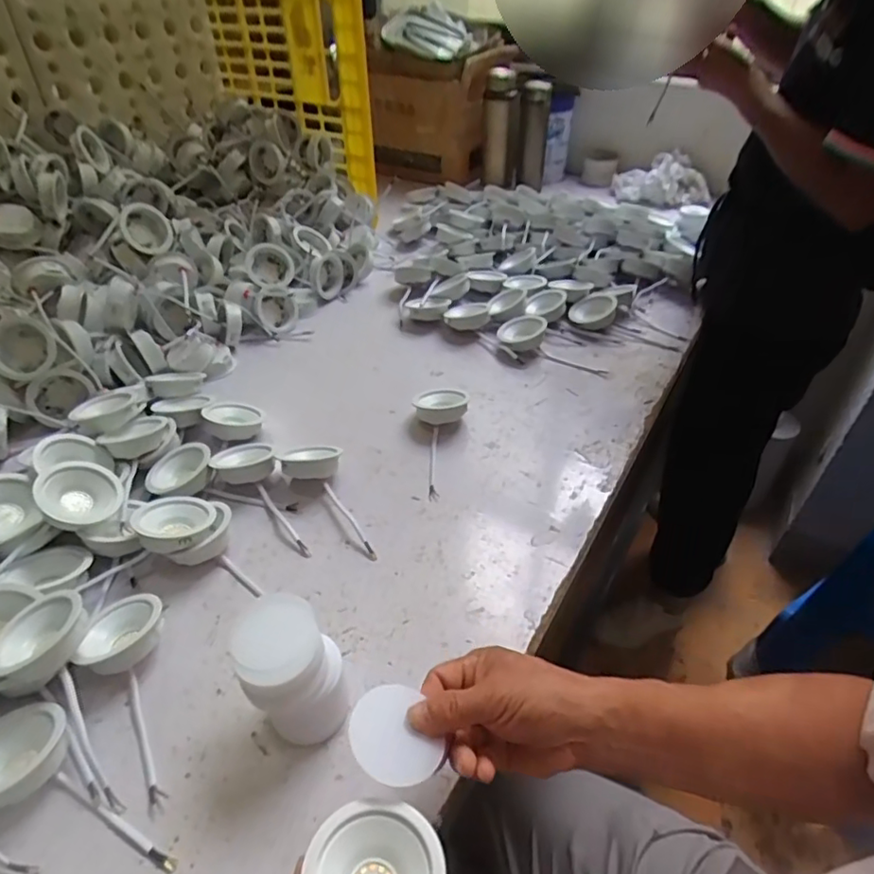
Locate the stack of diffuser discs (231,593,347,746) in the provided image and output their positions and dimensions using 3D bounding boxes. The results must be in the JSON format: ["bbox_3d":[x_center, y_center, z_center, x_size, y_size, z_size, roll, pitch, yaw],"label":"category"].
[{"bbox_3d":[-0.104,0.171,0.418,0.066,0.095,0.068,-17,42,-18],"label":"stack of diffuser discs"}]

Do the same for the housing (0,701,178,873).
[{"bbox_3d":[-0.247,0.233,0.395,0.165,0.031,0.068,7,41,10],"label":"housing"}]

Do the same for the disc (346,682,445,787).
[{"bbox_3d":[-0.026,0.180,0.344,0.049,0.004,0.056,-19,55,-27],"label":"disc"}]

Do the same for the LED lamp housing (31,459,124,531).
[{"bbox_3d":[-0.346,0.059,0.549,0.068,0.033,0.068,52,38,12],"label":"LED lamp housing"}]

